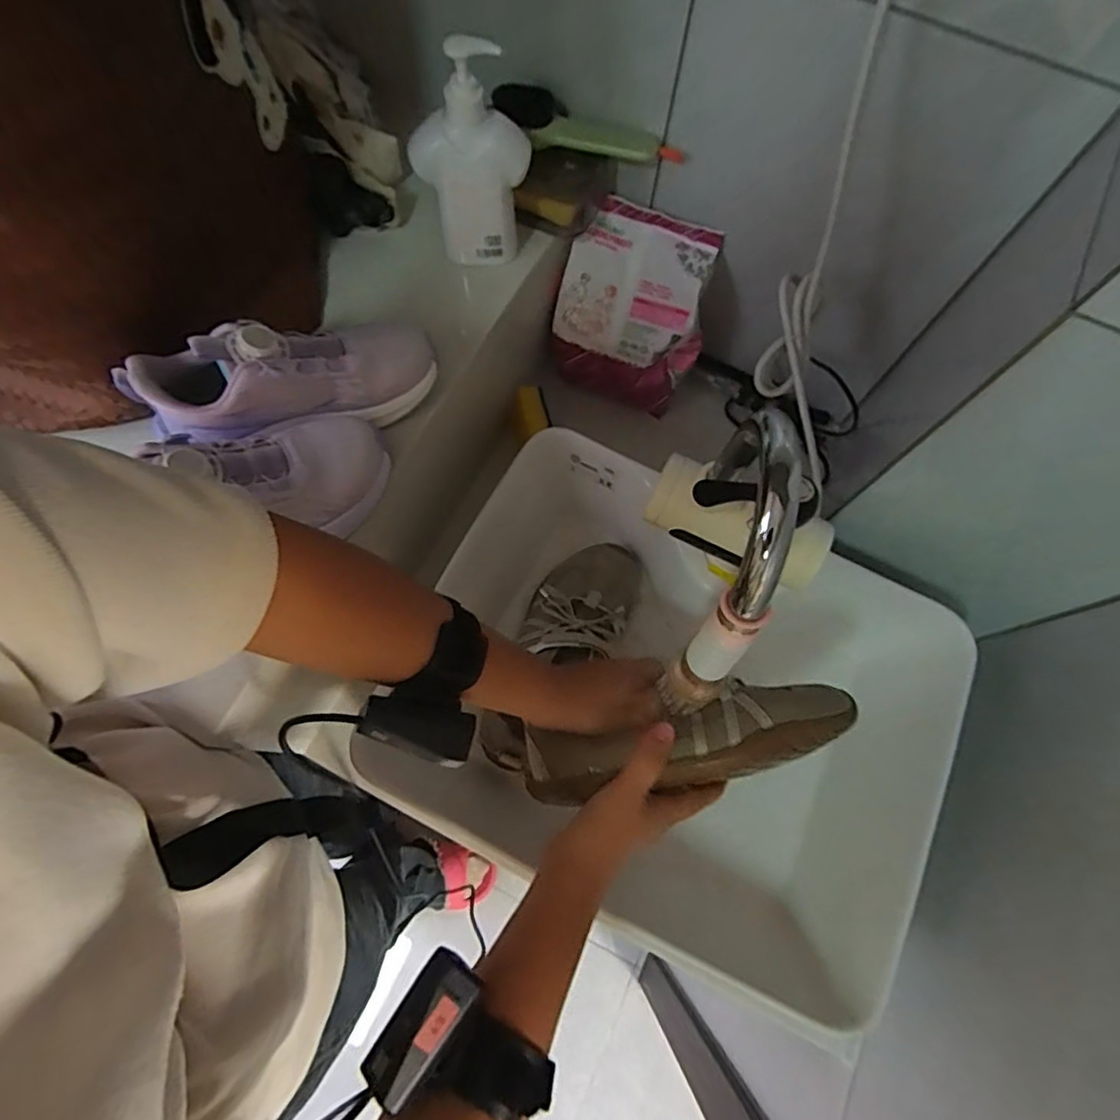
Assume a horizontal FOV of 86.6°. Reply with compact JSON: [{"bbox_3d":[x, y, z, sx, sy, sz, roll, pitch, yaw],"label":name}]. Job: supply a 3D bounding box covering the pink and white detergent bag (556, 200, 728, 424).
[{"bbox_3d":[0.080,-0.287,0.691,0.164,0.173,0.117,17,72,3],"label":"pink and white detergent bag"}]

